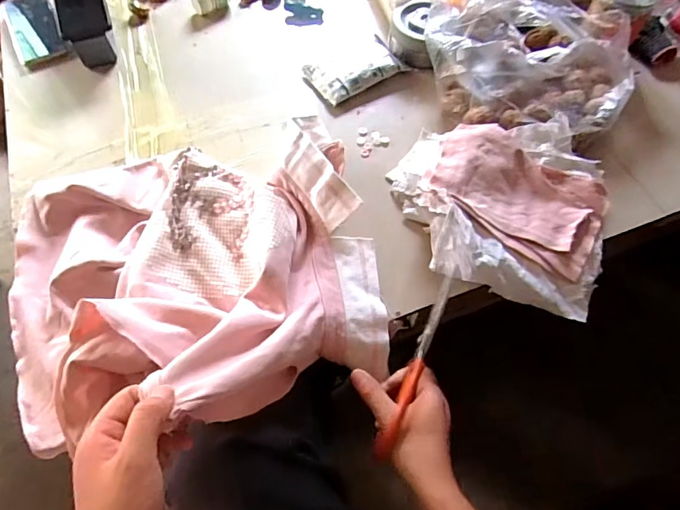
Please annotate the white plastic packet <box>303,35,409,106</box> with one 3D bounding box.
[{"bbox_3d":[0.023,-0.281,0.690,0.133,0.018,0.082,-30,66,-15],"label":"white plastic packet"}]

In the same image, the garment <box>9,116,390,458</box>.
[{"bbox_3d":[-0.162,-0.003,0.475,0.399,0.142,0.330,-8,62,-4],"label":"garment"}]

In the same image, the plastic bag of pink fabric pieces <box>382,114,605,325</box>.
[{"bbox_3d":[0.193,-0.069,0.568,0.263,0.054,0.239,13,63,7],"label":"plastic bag of pink fabric pieces"}]

